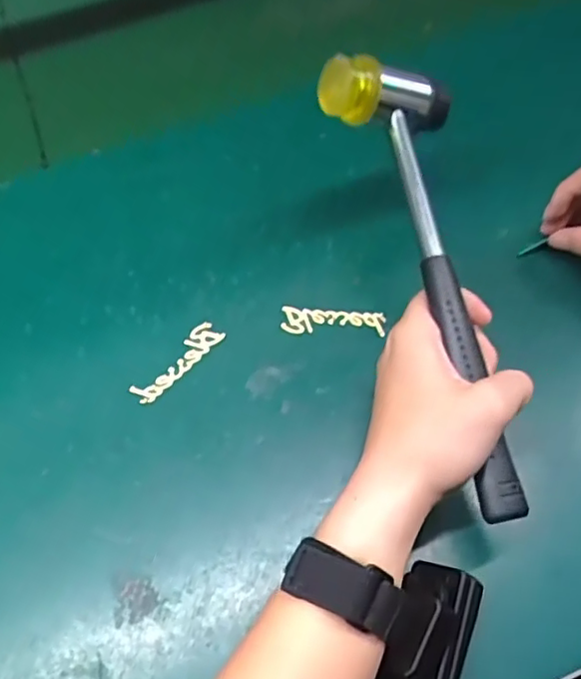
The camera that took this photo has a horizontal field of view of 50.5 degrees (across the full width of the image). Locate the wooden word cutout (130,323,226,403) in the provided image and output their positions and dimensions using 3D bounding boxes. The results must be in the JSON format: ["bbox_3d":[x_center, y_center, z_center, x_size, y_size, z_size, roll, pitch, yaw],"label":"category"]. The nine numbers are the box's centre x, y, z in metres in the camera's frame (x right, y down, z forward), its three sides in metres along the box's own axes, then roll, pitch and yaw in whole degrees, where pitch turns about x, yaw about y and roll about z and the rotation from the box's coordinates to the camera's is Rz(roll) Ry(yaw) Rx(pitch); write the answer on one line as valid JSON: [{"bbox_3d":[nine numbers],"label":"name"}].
[{"bbox_3d":[-0.071,0.014,0.386,0.017,0.004,0.065,43,72,12],"label":"wooden word cutout"}]

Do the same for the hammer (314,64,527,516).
[{"bbox_3d":[0.073,-0.038,0.325,0.076,0.049,0.259,-10,72,-3],"label":"hammer"}]

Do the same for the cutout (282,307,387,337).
[{"bbox_3d":[0.027,-0.012,0.395,0.066,0.006,0.016,3,60,6],"label":"cutout"}]

